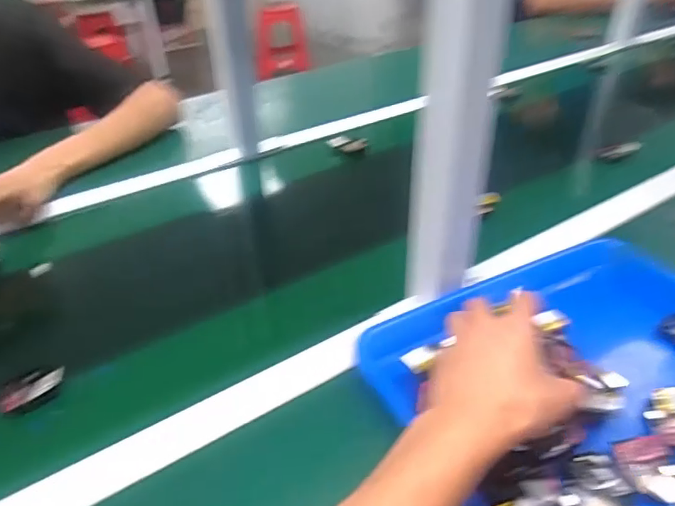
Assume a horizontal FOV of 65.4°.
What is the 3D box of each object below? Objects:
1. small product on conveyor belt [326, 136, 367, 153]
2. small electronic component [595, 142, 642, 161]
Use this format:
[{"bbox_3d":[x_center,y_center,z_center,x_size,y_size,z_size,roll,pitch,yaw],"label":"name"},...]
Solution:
[{"bbox_3d":[0.016,-0.173,0.839,0.062,0.022,0.009,3,37,7],"label":"small product on conveyor belt"},{"bbox_3d":[0.431,-0.156,0.806,0.061,0.016,0.024,-12,33,20],"label":"small electronic component"}]

